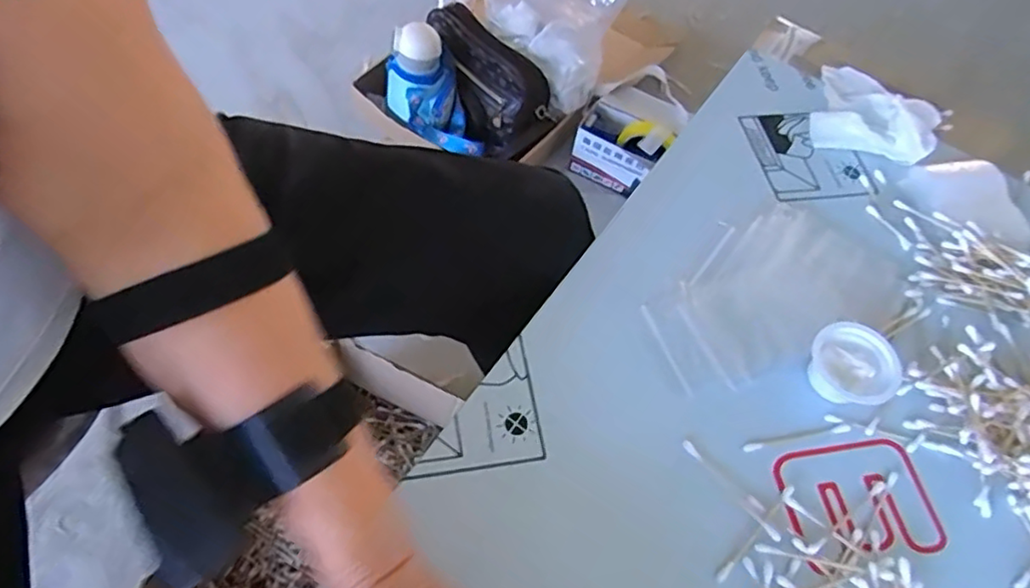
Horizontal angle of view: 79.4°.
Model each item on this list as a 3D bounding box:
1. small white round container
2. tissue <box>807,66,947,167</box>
[{"bbox_3d":[0.218,0.047,0.403,0.046,0.025,0.053,-37,68,-22],"label":"small white round container"},{"bbox_3d":[0.307,-0.165,0.531,0.094,0.039,0.107,18,60,7],"label":"tissue"}]

